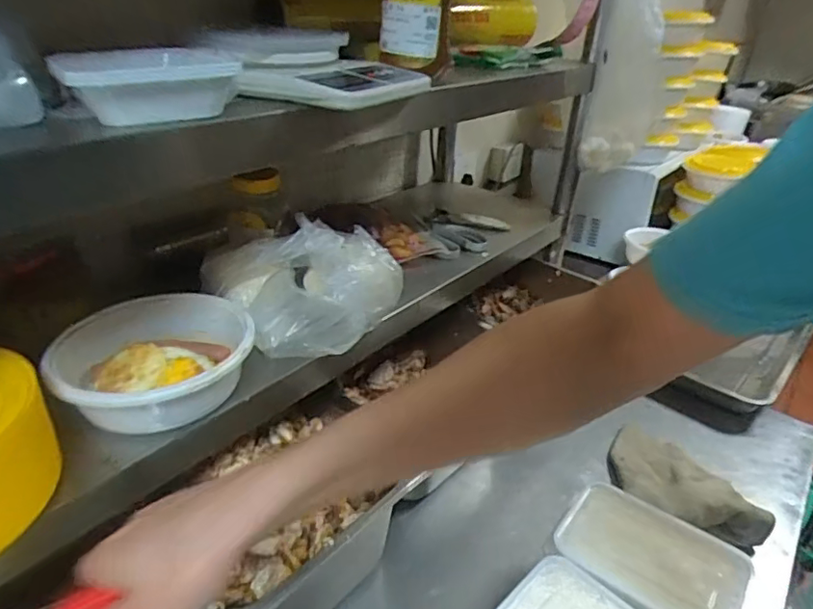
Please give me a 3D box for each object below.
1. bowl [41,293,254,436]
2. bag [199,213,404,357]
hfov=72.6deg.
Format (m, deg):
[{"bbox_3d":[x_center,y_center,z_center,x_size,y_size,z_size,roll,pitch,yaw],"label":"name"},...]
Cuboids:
[{"bbox_3d":[-0.226,0.049,0.505,0.158,0.053,0.161,2,30,-1],"label":"bowl"},{"bbox_3d":[-0.096,-0.028,0.592,0.176,0.093,0.167,-24,39,-38],"label":"bag"}]

